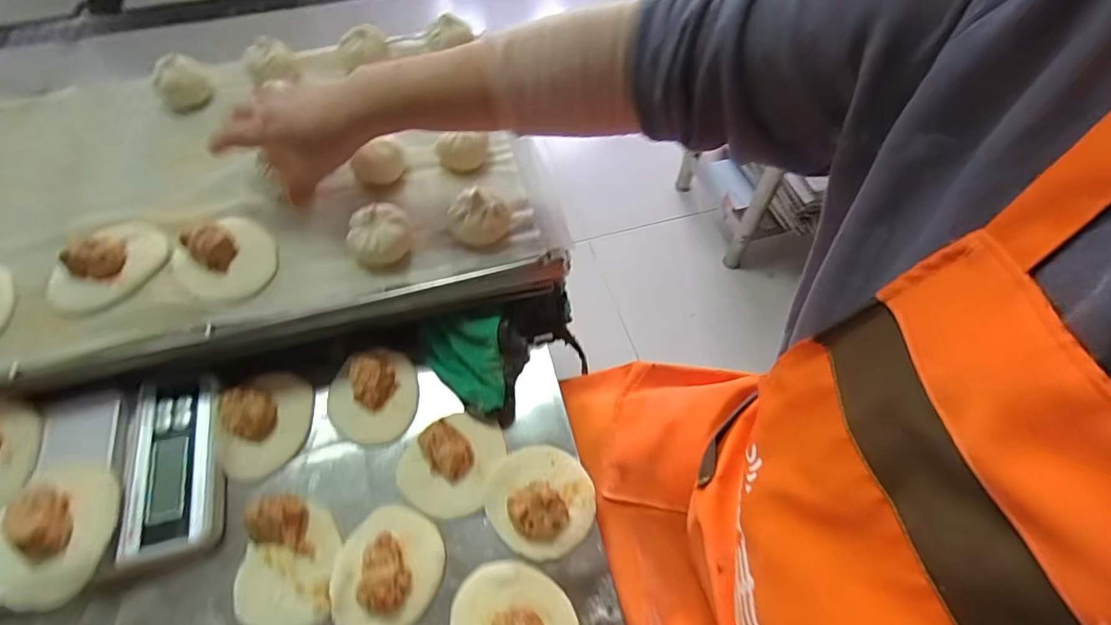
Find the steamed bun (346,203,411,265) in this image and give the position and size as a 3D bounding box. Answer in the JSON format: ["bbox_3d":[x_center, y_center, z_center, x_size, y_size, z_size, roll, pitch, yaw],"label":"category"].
[{"bbox_3d":[-0.161,-0.070,0.451,0.056,0.042,0.048,-26,62,-15],"label":"steamed bun"}]

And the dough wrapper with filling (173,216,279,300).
[{"bbox_3d":[-0.300,-0.053,0.446,0.086,0.027,0.082,0,59,0],"label":"dough wrapper with filling"}]

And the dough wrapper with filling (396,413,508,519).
[{"bbox_3d":[-0.096,0.129,0.433,0.084,0.026,0.088,0,59,0],"label":"dough wrapper with filling"}]

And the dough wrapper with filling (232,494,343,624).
[{"bbox_3d":[-0.216,0.197,0.392,0.076,0.028,0.097,-4,59,-3],"label":"dough wrapper with filling"}]

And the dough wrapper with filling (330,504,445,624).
[{"bbox_3d":[-0.137,0.201,0.386,0.083,0.025,0.091,0,59,0],"label":"dough wrapper with filling"}]

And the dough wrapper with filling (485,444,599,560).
[{"bbox_3d":[-0.013,0.153,0.414,0.088,0.032,0.090,0,59,0],"label":"dough wrapper with filling"}]

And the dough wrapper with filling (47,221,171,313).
[{"bbox_3d":[-0.405,-0.050,0.435,0.075,0.028,0.097,27,62,15],"label":"dough wrapper with filling"}]

